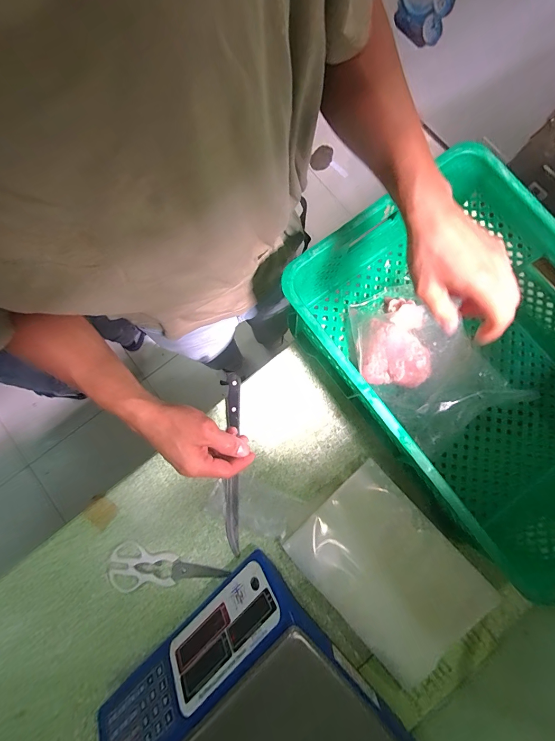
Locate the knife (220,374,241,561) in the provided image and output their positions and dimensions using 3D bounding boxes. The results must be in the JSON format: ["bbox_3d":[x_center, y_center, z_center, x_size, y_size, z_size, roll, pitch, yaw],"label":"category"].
[{"bbox_3d":[-0.078,0.153,0.552,0.029,0.013,0.297,-1,85,0],"label":"knife"}]

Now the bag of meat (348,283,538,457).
[{"bbox_3d":[0.249,-0.028,0.526,0.176,0.108,0.271,-32,81,-5],"label":"bag of meat"}]

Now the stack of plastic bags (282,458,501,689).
[{"bbox_3d":[0.171,0.309,0.509,0.199,0.027,0.260,-41,77,-10],"label":"stack of plastic bags"}]

